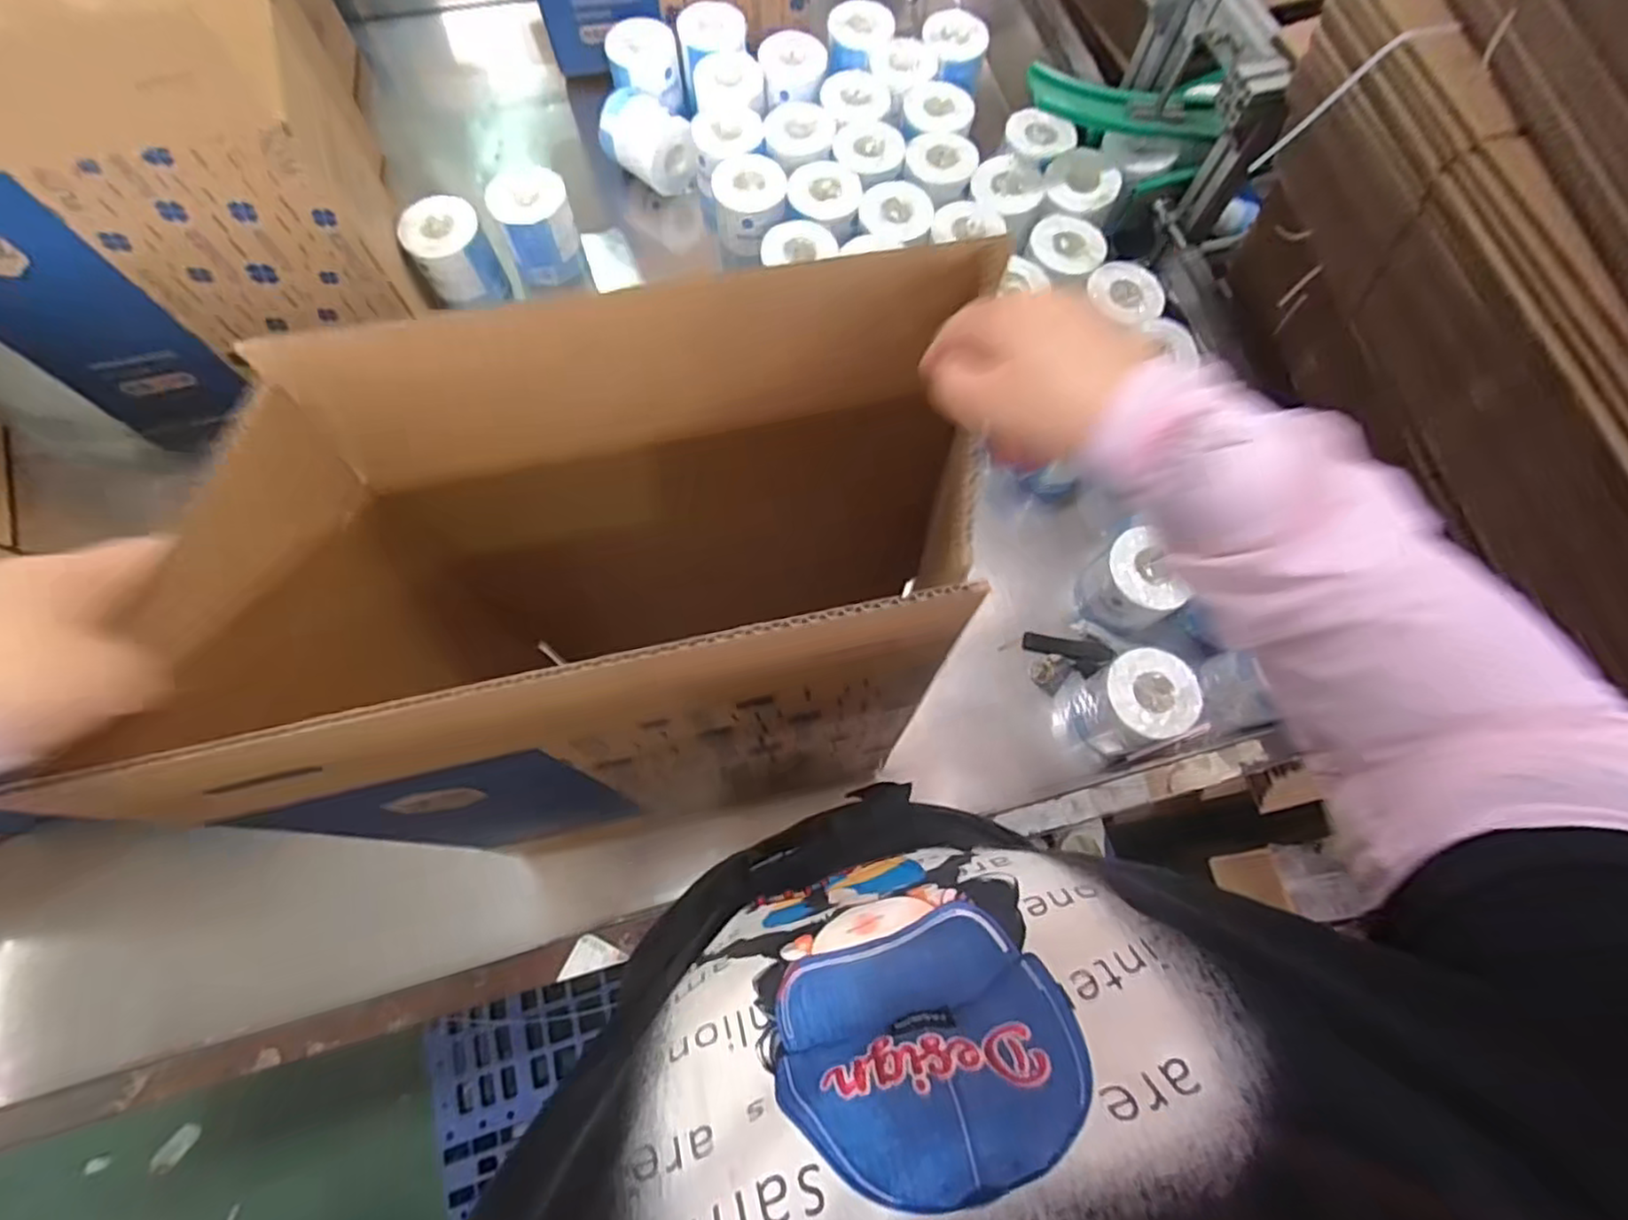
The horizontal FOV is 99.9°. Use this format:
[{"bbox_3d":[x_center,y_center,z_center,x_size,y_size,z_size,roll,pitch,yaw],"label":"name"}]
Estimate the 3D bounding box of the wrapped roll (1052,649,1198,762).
[{"bbox_3d":[0.356,0.113,0.794,0.118,0.135,0.101,-21,74,-9],"label":"wrapped roll"}]

